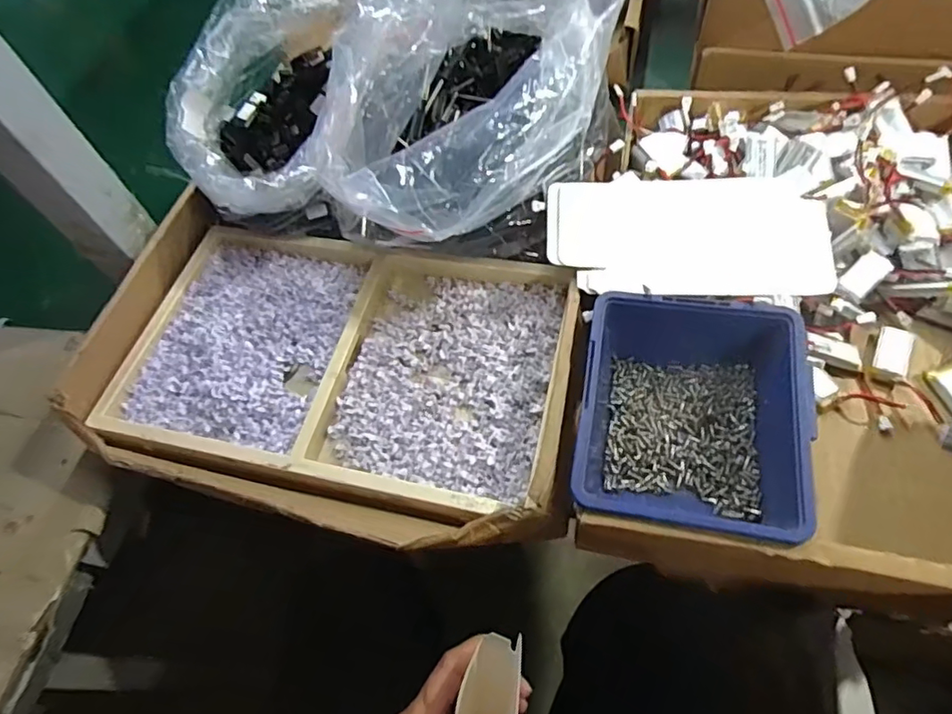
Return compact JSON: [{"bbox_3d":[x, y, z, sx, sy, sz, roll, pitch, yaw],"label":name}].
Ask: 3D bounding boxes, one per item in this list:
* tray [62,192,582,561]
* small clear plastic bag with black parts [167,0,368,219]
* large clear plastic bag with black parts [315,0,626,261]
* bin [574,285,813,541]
[{"bbox_3d":[-0.102,-0.004,0.403,0.345,0.057,0.226,10,61,14],"label":"tray"},{"bbox_3d":[-0.155,-0.202,0.457,0.126,0.145,0.197,8,61,13],"label":"small clear plastic bag with black parts"},{"bbox_3d":[-0.003,-0.171,0.419,0.174,0.170,0.213,26,66,21],"label":"large clear plastic bag with black parts"},{"bbox_3d":[0.126,0.036,0.343,0.123,0.057,0.144,7,61,12],"label":"bin"}]

